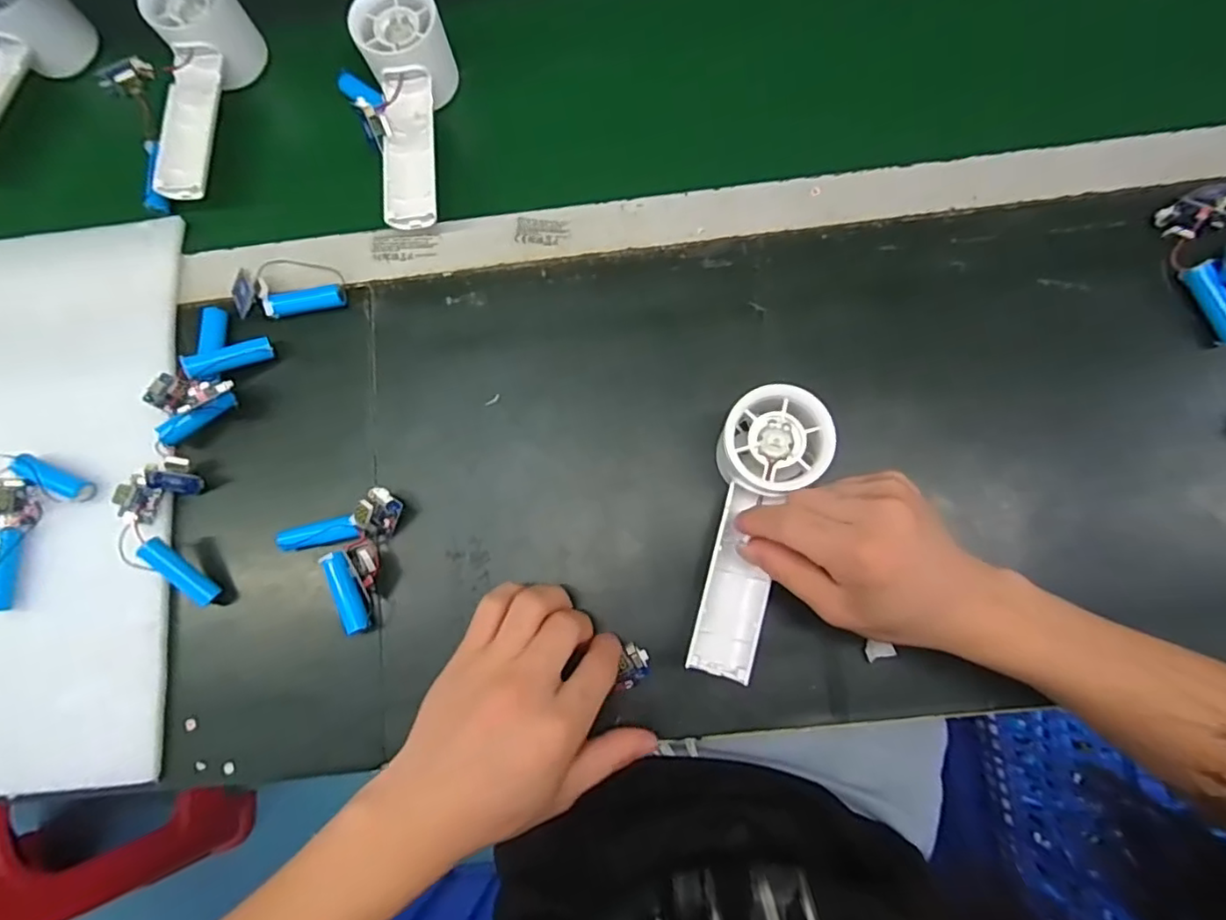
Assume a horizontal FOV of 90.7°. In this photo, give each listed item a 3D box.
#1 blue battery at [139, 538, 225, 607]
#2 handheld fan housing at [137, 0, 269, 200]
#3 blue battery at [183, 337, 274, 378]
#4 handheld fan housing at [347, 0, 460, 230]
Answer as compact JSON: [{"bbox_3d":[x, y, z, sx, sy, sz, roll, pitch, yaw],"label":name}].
[{"bbox_3d":[-0.261,0.068,0.365,0.012,0.016,0.050,-45,102,-8],"label":"blue battery"},{"bbox_3d":[-0.295,-0.255,0.426,0.057,0.068,0.161,6,81,5],"label":"handheld fan housing"},{"bbox_3d":[-0.242,-0.064,0.382,0.050,0.013,0.016,-24,77,-29],"label":"blue battery"},{"bbox_3d":[-0.132,-0.229,0.402,0.054,0.055,0.149,-10,82,3],"label":"handheld fan housing"}]

